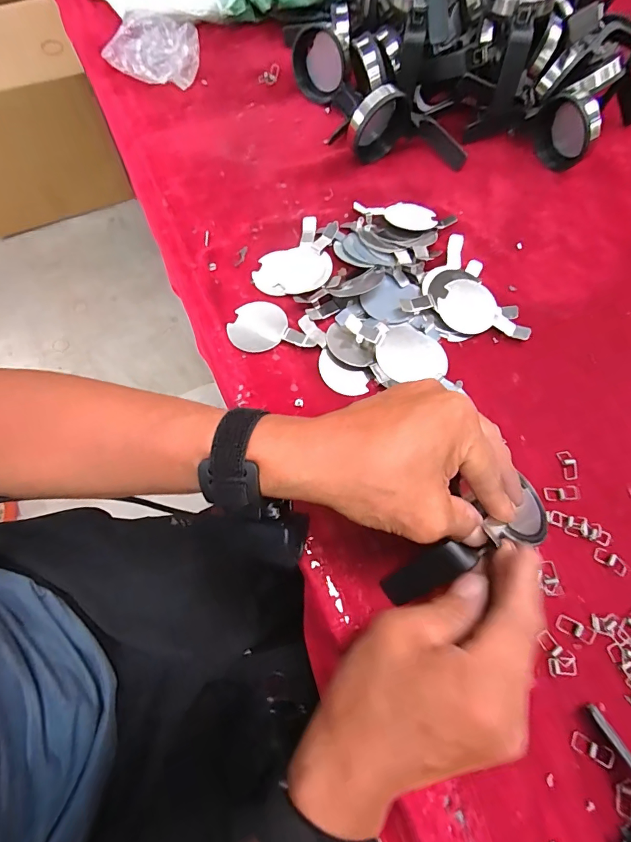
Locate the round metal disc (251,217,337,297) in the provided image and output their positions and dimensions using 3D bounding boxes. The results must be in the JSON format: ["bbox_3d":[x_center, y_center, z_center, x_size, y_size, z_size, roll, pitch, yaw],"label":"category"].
[{"bbox_3d":[-0.012,-0.154,0.396,0.065,0.005,0.095,39,78,22],"label":"round metal disc"}]

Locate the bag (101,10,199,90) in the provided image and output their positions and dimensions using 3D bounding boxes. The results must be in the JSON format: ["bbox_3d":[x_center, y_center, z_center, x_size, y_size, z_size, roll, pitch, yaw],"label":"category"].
[{"bbox_3d":[-0.190,-0.432,0.486,0.092,0.042,0.078,33,70,10],"label":"bag"}]

